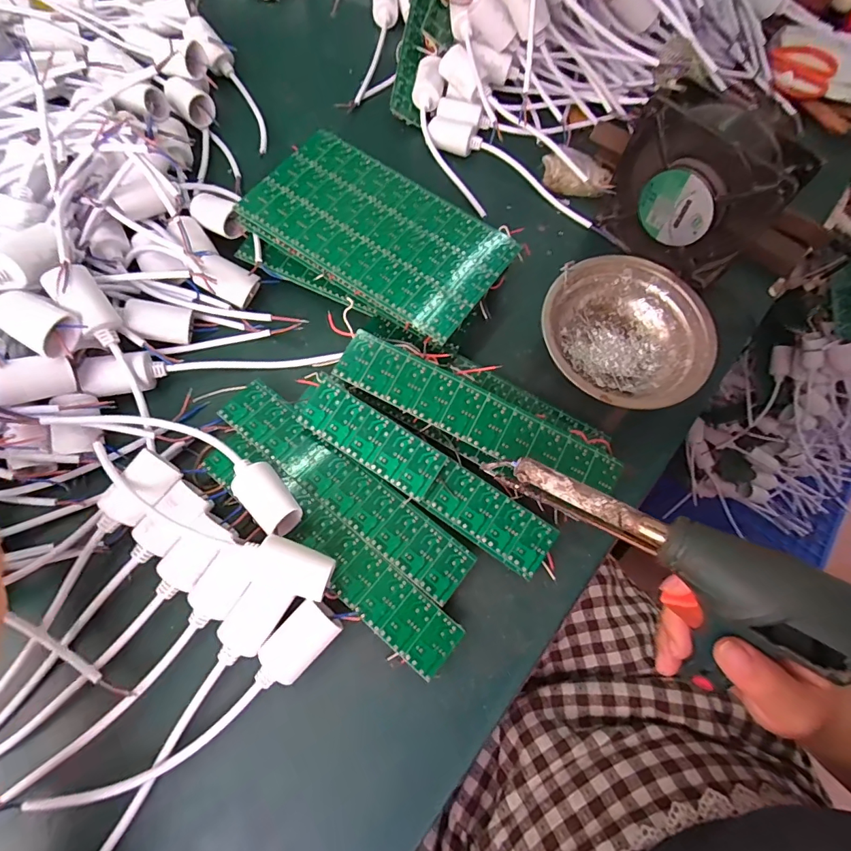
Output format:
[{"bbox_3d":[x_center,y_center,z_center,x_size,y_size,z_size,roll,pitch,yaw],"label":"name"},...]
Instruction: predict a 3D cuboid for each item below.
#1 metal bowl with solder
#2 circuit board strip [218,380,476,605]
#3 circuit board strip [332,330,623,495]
[{"bbox_3d":[0.151,-0.067,0.364,0.123,0.051,0.120,1,67,-2],"label":"metal bowl with solder"},{"bbox_3d":[-0.056,0.040,0.314,0.199,0.005,0.039,37,71,12],"label":"circuit board strip"},{"bbox_3d":[0.033,-0.005,0.311,0.198,0.004,0.043,28,76,4],"label":"circuit board strip"}]

